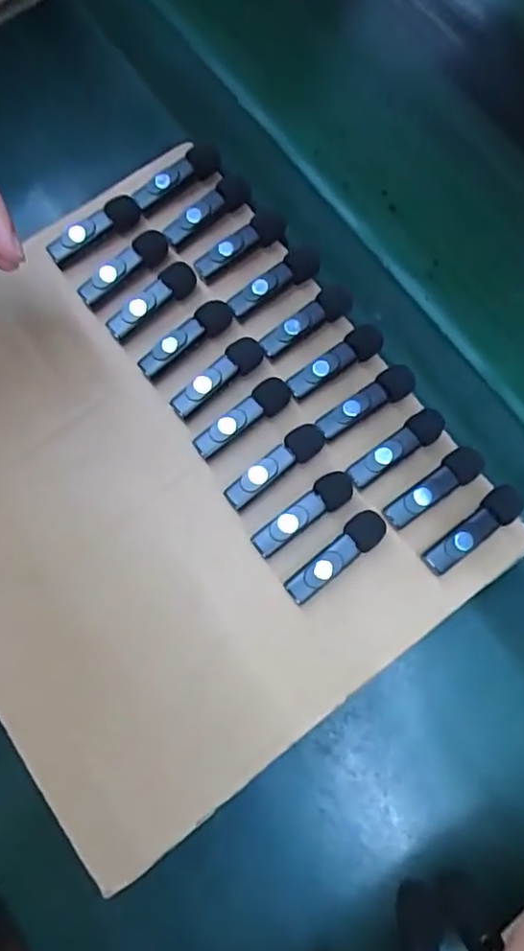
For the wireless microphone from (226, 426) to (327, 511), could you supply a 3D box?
[{"bbox_3d":[0.008,-0.006,0.331,0.066,0.012,0.019,-37,81,-11],"label":"wireless microphone"}]

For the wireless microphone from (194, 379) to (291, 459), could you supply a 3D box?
[{"bbox_3d":[-0.011,-0.033,0.339,0.064,0.013,0.020,-40,81,-11],"label":"wireless microphone"}]

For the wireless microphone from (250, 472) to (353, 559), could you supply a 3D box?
[{"bbox_3d":[0.024,0.022,0.324,0.065,0.011,0.018,-38,81,-11],"label":"wireless microphone"}]

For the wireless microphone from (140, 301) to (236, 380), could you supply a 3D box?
[{"bbox_3d":[-0.046,-0.083,0.350,0.065,0.014,0.017,-40,81,-11],"label":"wireless microphone"}]

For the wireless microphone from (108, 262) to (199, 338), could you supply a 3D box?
[{"bbox_3d":[-0.068,-0.108,0.357,0.063,0.021,0.012,-34,80,-10],"label":"wireless microphone"}]

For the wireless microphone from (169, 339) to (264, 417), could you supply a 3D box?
[{"bbox_3d":[-0.028,-0.060,0.346,0.064,0.017,0.018,-36,80,-10],"label":"wireless microphone"}]

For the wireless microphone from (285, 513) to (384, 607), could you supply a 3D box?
[{"bbox_3d":[0.041,0.044,0.315,0.066,0.014,0.019,-37,81,-11],"label":"wireless microphone"}]

